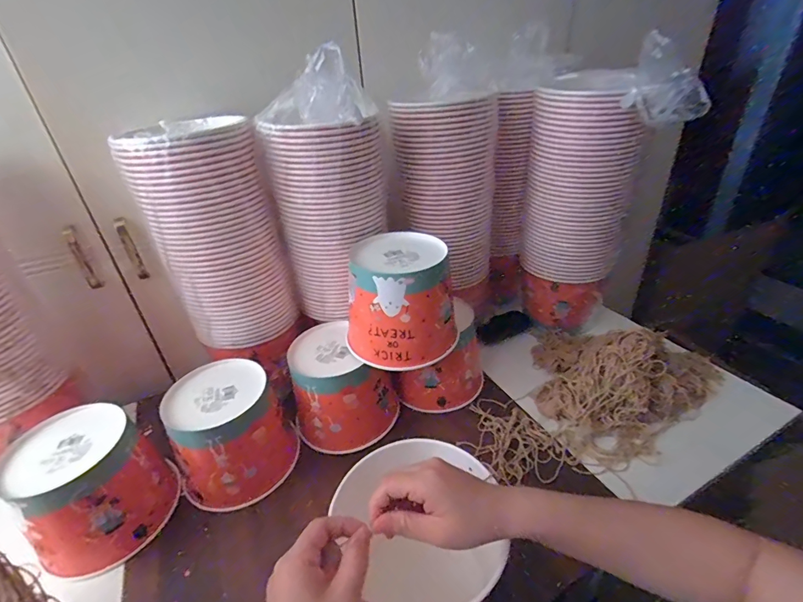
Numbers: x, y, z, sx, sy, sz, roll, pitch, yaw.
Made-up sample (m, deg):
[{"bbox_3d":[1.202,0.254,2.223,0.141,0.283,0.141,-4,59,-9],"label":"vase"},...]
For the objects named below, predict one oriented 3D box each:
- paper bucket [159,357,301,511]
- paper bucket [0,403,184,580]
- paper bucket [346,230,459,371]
[{"bbox_3d":[-0.237,0.181,0.561,0.145,0.131,0.143,-3,32,2],"label":"paper bucket"},{"bbox_3d":[-0.389,0.232,0.505,0.145,0.131,0.146,14,37,28],"label":"paper bucket"},{"bbox_3d":[0.001,-0.004,0.565,0.142,0.142,0.133,-3,32,2],"label":"paper bucket"}]

